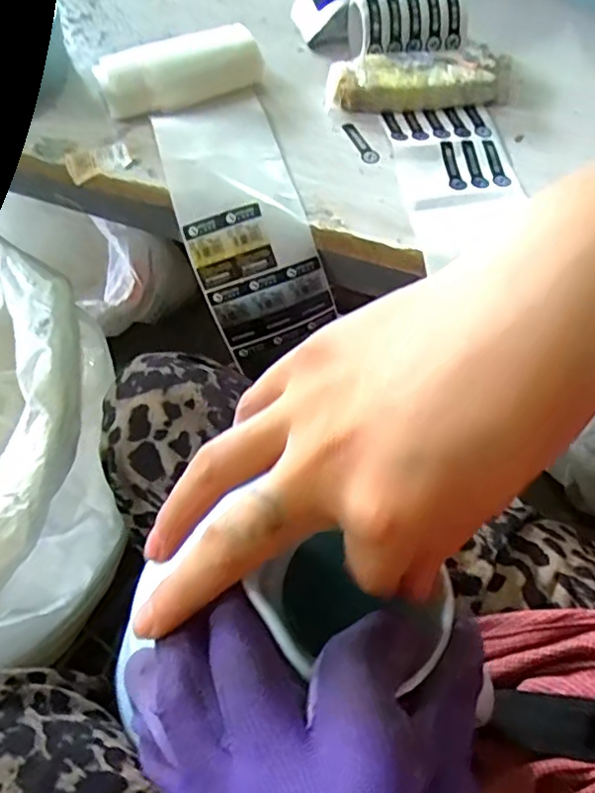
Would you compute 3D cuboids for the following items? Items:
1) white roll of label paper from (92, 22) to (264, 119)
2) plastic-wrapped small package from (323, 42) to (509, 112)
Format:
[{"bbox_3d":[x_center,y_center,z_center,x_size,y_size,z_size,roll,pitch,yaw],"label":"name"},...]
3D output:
[{"bbox_3d":[-0.104,-0.289,0.529,0.143,0.045,0.049,-25,64,-13],"label":"white roll of label paper"},{"bbox_3d":[0.114,-0.291,0.539,0.173,0.030,0.057,-5,61,-3],"label":"plastic-wrapped small package"}]

